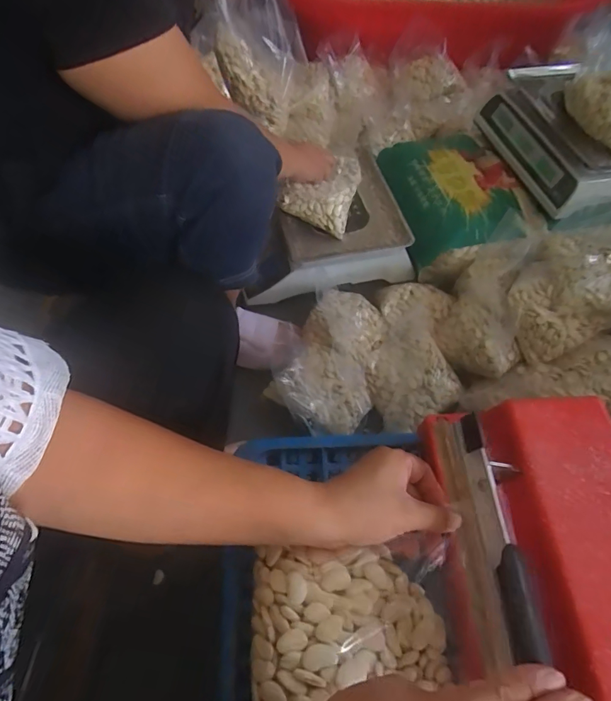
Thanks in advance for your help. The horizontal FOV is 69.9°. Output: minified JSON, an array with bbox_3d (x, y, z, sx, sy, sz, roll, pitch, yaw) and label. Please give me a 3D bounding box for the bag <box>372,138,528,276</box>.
[{"bbox_3d":[0.294,-0.341,0.897,0.238,0.068,0.349,-12,61,11],"label":"bag"}]

